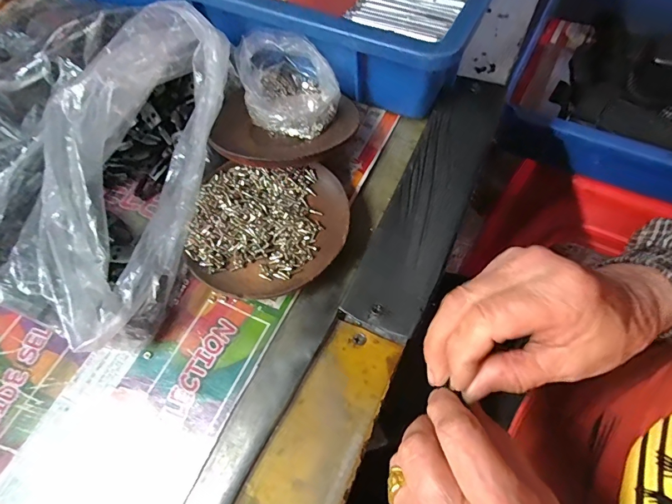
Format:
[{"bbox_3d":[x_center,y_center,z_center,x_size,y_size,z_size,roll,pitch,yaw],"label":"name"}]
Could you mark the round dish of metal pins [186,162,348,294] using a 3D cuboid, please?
[{"bbox_3d":[-0.045,-0.017,0.282,0.105,0.019,0.098,-1,64,2],"label":"round dish of metal pins"}]

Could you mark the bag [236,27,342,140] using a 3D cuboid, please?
[{"bbox_3d":[-0.038,-0.127,0.319,0.069,0.050,0.092,-31,67,-12],"label":"bag"}]

